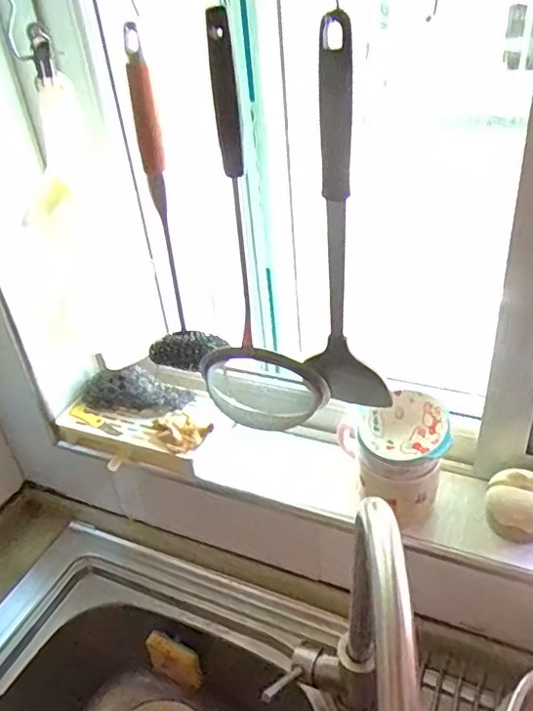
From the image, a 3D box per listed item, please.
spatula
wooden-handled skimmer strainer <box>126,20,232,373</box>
[{"bbox_3d":[0.071,-0.085,0.469,0.070,0.338,0.032,0,34,9],"label":"spatula"},{"bbox_3d":[-0.091,-0.110,0.514,0.064,0.308,0.040,14,39,27],"label":"wooden-handled skimmer strainer"}]

